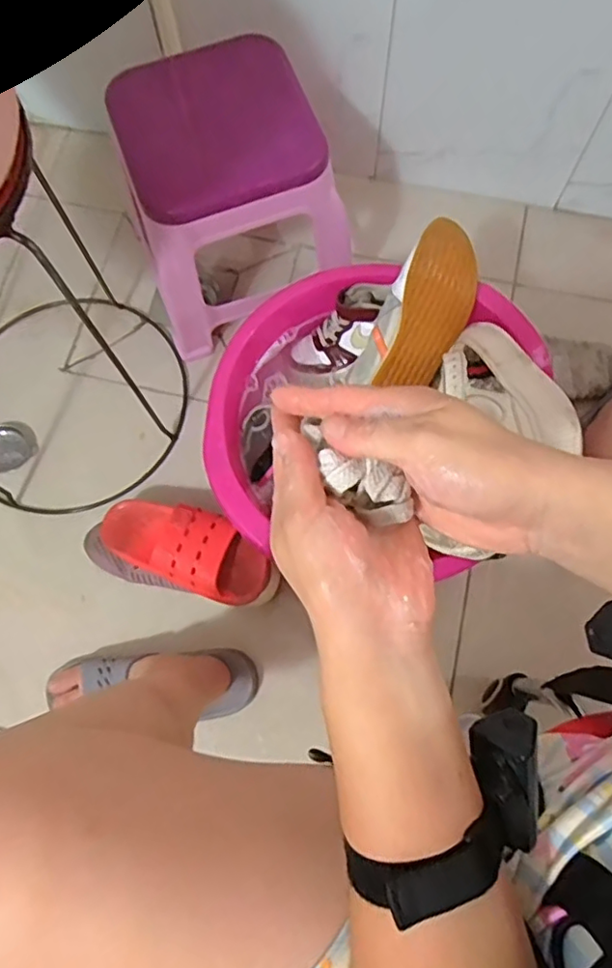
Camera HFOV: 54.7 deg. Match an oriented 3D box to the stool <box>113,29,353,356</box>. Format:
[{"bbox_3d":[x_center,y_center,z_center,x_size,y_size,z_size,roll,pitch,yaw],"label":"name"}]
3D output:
[{"bbox_3d":[-0.098,-0.380,0.820,0.261,0.275,0.241,-16,73,-3],"label":"stool"}]

